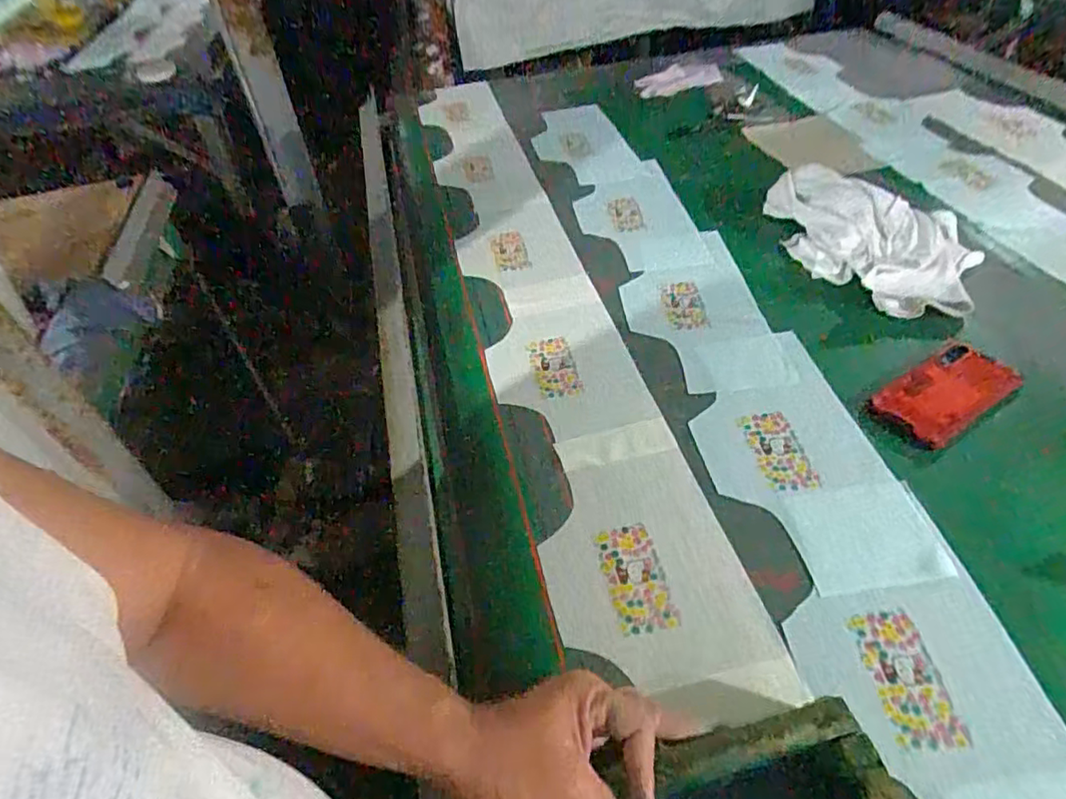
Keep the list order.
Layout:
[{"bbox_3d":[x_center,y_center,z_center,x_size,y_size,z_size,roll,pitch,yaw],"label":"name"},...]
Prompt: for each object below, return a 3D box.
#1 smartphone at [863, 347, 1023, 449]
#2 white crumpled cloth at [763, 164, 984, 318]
[{"bbox_3d":[0.442,-0.010,0.645,0.148,0.016,0.075,-26,49,-19],"label":"smartphone"},{"bbox_3d":[0.449,-0.227,0.830,0.301,0.062,0.222,27,53,28],"label":"white crumpled cloth"}]

